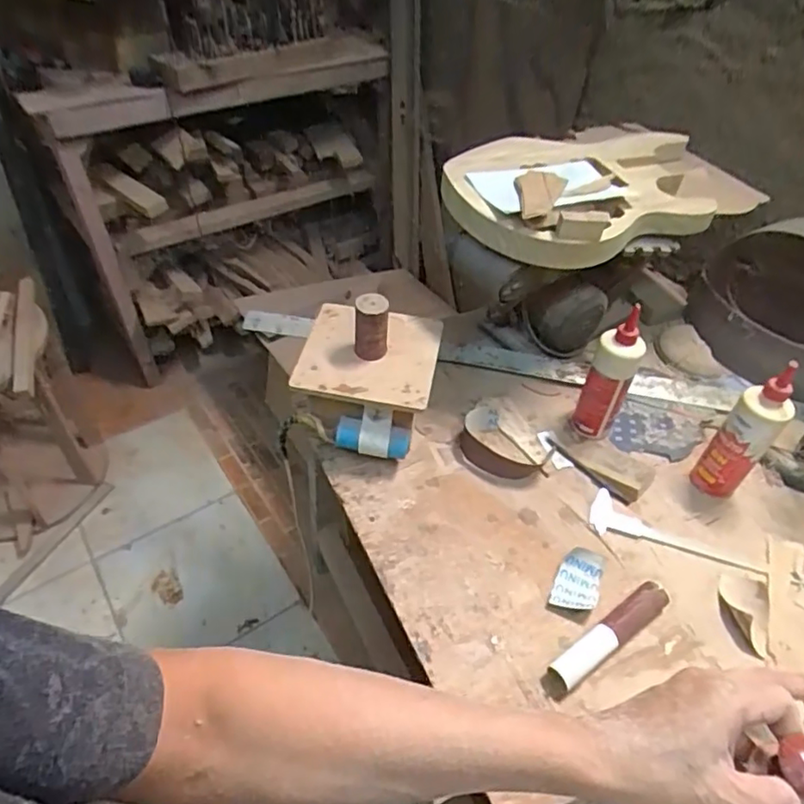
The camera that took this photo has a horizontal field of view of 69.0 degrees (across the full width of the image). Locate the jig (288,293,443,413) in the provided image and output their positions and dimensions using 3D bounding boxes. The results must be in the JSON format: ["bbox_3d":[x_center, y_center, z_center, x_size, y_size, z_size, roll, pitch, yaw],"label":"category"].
[{"bbox_3d":[-0.047,-0.102,0.875,0.201,0.100,0.193,8,47,5],"label":"jig"}]

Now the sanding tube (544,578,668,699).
[{"bbox_3d":[0.252,0.298,0.732,0.206,0.040,0.034,-26,53,-25],"label":"sanding tube"}]

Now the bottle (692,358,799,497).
[{"bbox_3d":[0.492,0.051,0.847,0.054,0.224,0.064,-10,48,-12],"label":"bottle"}]

